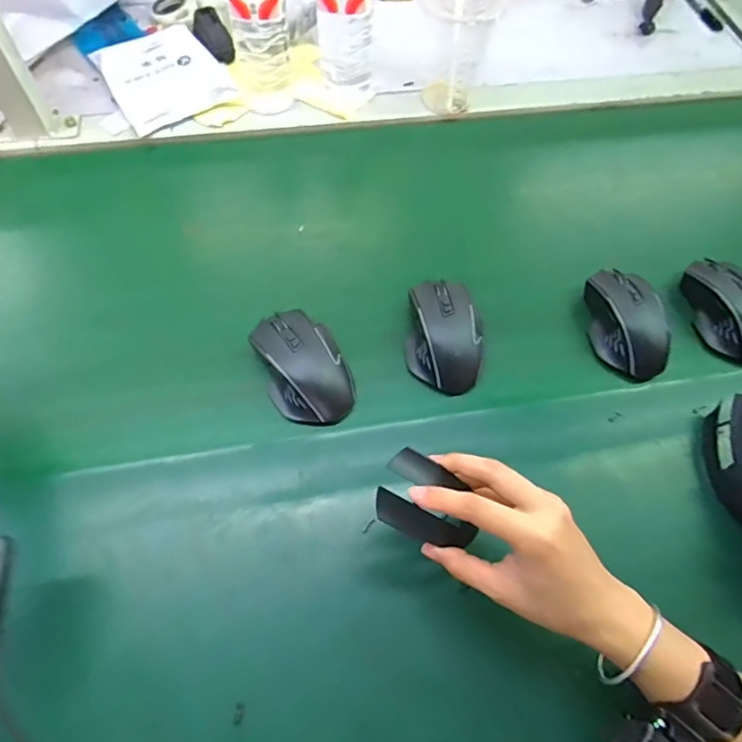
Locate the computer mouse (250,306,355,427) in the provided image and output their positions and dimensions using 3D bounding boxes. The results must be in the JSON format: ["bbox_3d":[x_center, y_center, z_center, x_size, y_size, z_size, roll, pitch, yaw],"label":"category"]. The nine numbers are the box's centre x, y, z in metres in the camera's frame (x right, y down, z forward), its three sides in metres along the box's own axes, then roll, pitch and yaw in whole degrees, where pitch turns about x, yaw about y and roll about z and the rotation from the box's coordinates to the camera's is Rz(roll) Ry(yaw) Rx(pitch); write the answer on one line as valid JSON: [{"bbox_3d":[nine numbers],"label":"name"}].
[{"bbox_3d":[-0.062,-0.008,0.488,0.075,0.035,0.114,-25,66,-14],"label":"computer mouse"}]

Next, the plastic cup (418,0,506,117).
[{"bbox_3d":[0.101,-0.397,0.655,0.092,0.129,0.081,11,63,4],"label":"plastic cup"}]

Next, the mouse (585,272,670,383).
[{"bbox_3d":[0.255,-0.051,0.538,0.067,0.046,0.116,-2,63,-3],"label":"mouse"}]

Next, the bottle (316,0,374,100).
[{"bbox_3d":[-0.028,-0.402,0.611,0.063,0.194,0.058,2,63,-1],"label":"bottle"}]

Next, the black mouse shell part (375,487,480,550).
[{"bbox_3d":[0.035,0.101,0.355,0.072,0.012,0.020,26,62,-15],"label":"black mouse shell part"}]

